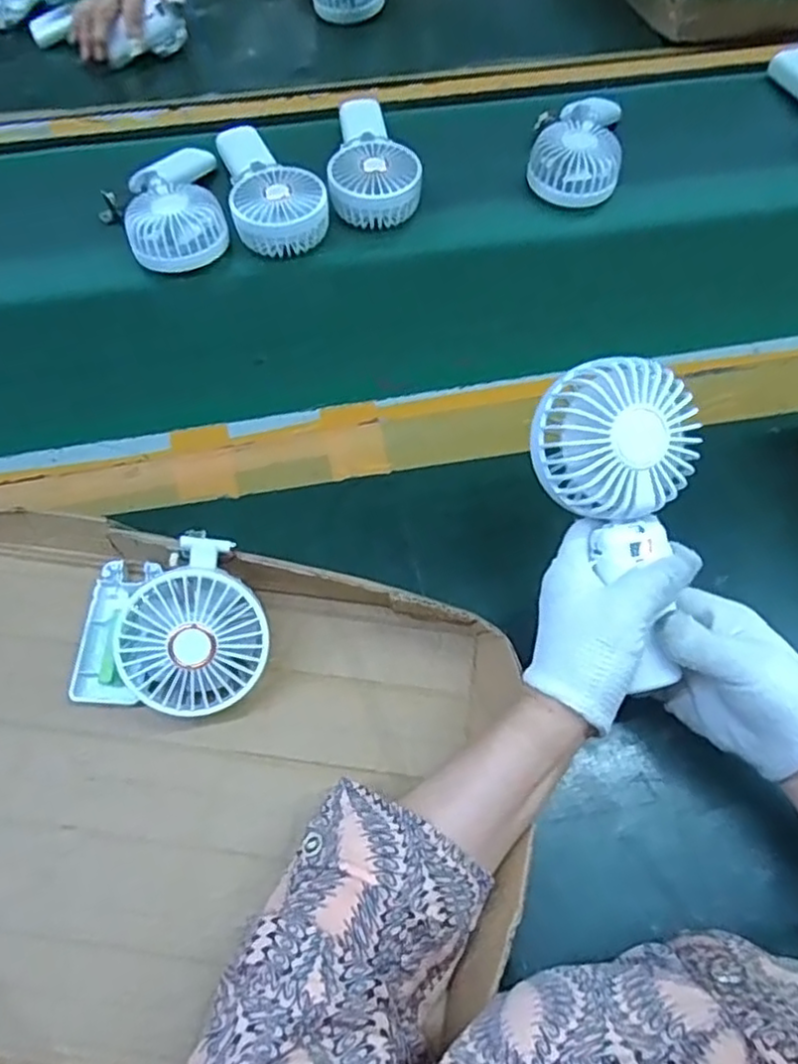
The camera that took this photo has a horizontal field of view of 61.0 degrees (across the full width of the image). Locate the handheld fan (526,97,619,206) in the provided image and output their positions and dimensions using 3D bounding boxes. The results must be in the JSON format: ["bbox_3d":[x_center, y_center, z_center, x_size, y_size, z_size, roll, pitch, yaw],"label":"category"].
[{"bbox_3d":[0.177,-0.382,0.675,0.086,0.040,0.120,12,65,4],"label":"handheld fan"}]

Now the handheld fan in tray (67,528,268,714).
[{"bbox_3d":[-0.146,0.059,0.427,0.125,0.071,0.099,6,64,2],"label":"handheld fan in tray"}]

